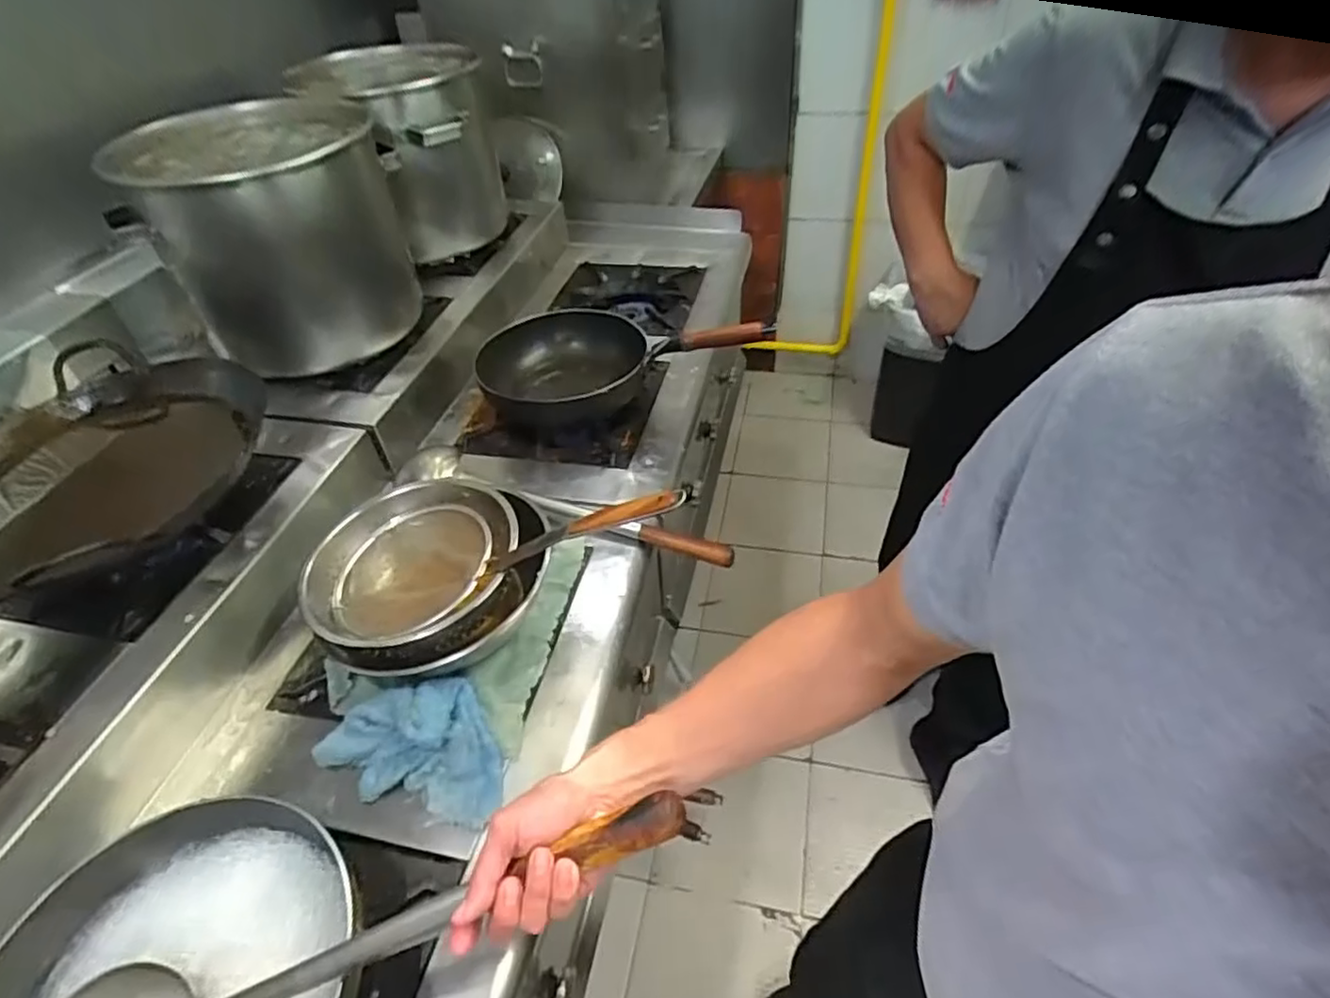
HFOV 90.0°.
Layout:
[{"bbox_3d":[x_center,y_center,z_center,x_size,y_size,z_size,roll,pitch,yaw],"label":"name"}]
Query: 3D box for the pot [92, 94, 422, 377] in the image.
[{"bbox_3d":[-0.598,-0.420,1.056,0.338,0.312,0.283,-20,46,-14],"label":"pot"}]

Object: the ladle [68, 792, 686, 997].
[{"bbox_3d":[-0.230,0.315,0.465,0.533,0.051,0.080,-26,45,9],"label":"ladle"}]

